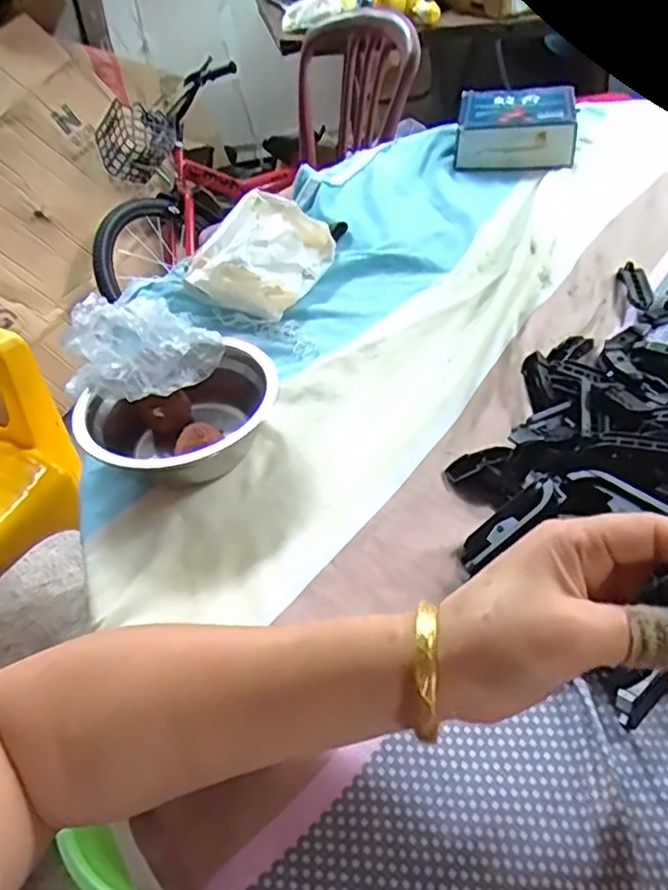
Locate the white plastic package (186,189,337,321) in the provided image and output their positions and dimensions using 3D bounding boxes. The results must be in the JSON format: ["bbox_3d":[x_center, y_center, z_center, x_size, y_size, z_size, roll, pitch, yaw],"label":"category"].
[{"bbox_3d":[-0.064,-0.178,0.609,0.102,0.049,0.148,13,46,19],"label":"white plastic package"}]

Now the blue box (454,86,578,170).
[{"bbox_3d":[0.228,-0.403,0.817,0.139,0.053,0.146,6,44,12],"label":"blue box"}]

